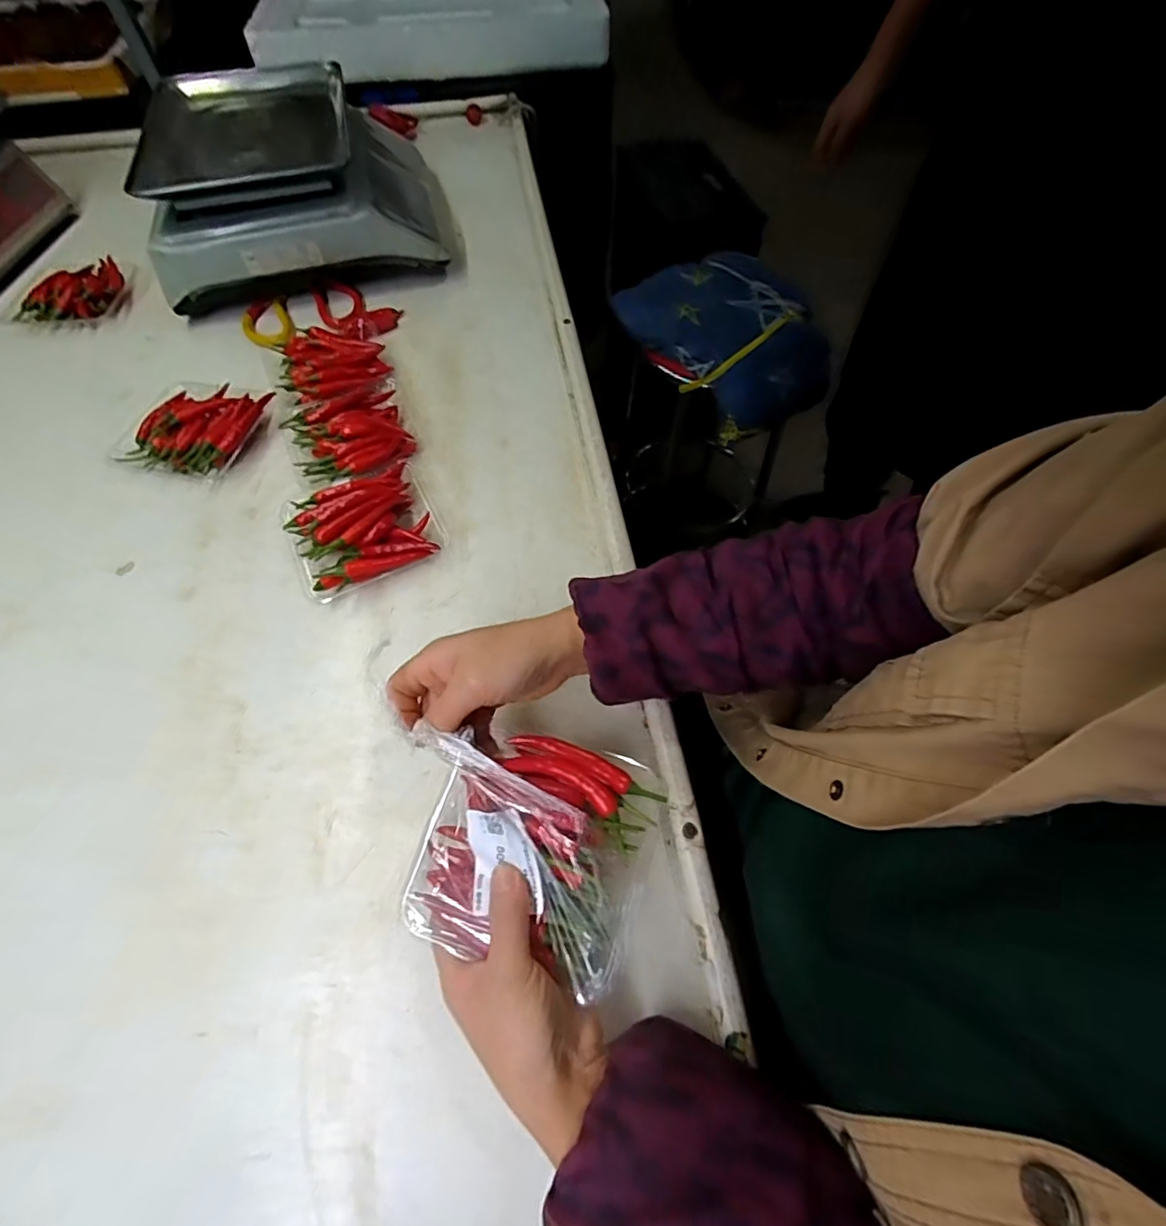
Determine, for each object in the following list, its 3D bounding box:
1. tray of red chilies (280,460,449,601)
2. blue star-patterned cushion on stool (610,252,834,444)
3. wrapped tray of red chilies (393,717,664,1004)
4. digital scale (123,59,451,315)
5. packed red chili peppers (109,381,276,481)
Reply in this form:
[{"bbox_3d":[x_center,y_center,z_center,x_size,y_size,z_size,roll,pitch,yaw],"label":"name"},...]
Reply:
[{"bbox_3d":[-0.198,-0.078,0.498,0.125,0.035,0.114,-25,63,-14],"label":"tray of red chilies"},{"bbox_3d":[0.264,-0.486,0.987,0.311,0.113,0.358,-39,67,-20],"label":"blue star-patterned cushion on stool"},{"bbox_3d":[-0.033,0.131,0.327,0.130,0.035,0.127,13,80,12],"label":"wrapped tray of red chilies"},{"bbox_3d":[-0.364,-0.567,0.732,0.344,0.128,0.359,-13,60,-7],"label":"digital scale"},{"bbox_3d":[-0.396,-0.192,0.573,0.118,0.028,0.124,13,61,8],"label":"packed red chili peppers"}]

